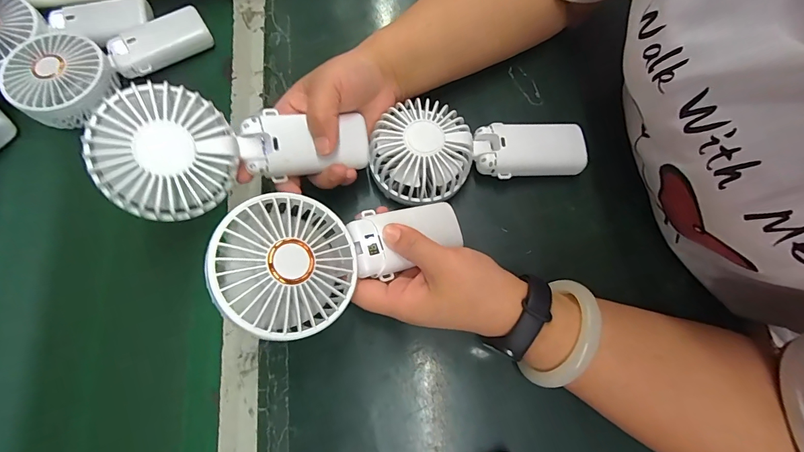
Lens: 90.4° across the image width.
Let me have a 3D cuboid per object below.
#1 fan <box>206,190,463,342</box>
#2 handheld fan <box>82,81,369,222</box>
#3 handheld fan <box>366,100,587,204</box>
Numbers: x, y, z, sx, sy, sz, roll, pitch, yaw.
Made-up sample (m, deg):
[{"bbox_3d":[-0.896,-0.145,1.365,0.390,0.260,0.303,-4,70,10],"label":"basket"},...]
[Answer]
[{"bbox_3d":[-0.036,0.016,0.274,0.176,0.034,0.081,-16,71,-34],"label":"fan"},{"bbox_3d":[-0.109,-0.057,0.280,0.176,0.042,0.078,-11,71,-32],"label":"handheld fan"},{"bbox_3d":[0.062,-0.064,0.345,0.175,0.052,0.083,-4,73,0],"label":"handheld fan"}]

